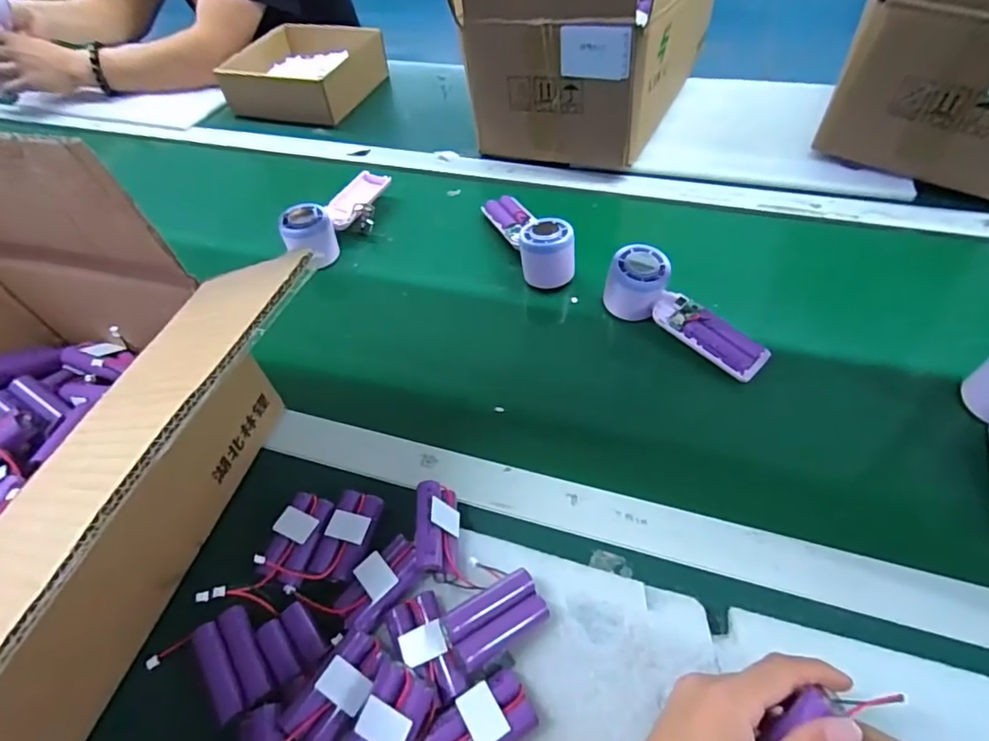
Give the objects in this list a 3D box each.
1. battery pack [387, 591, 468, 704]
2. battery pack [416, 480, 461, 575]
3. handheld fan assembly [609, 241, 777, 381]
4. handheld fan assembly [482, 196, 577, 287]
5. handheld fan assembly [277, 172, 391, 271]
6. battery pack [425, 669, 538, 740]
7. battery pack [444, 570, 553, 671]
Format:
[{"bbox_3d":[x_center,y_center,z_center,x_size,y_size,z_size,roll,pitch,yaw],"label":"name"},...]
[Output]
[{"bbox_3d":[-0.044,0.175,0.344,0.031,0.016,0.066,-22,54,-12],"label":"battery pack"},{"bbox_3d":[-0.042,0.113,0.392,0.020,0.038,0.067,-23,50,25],"label":"battery pack"},{"bbox_3d":[0.179,-0.052,0.521,0.163,0.050,0.052,41,64,16],"label":"handheld fan assembly"},{"bbox_3d":[0.036,-0.161,0.610,0.055,0.055,0.152,-17,53,-9],"label":"handheld fan assembly"},{"bbox_3d":[-0.182,-0.193,0.654,0.063,0.050,0.166,20,56,19],"label":"handheld fan assembly"},{"bbox_3d":[-0.009,0.212,0.323,0.065,0.020,0.036,-28,55,-17],"label":"battery pack"},{"bbox_3d":[0.001,0.160,0.353,0.064,0.025,0.034,-29,56,-17],"label":"battery pack"}]

